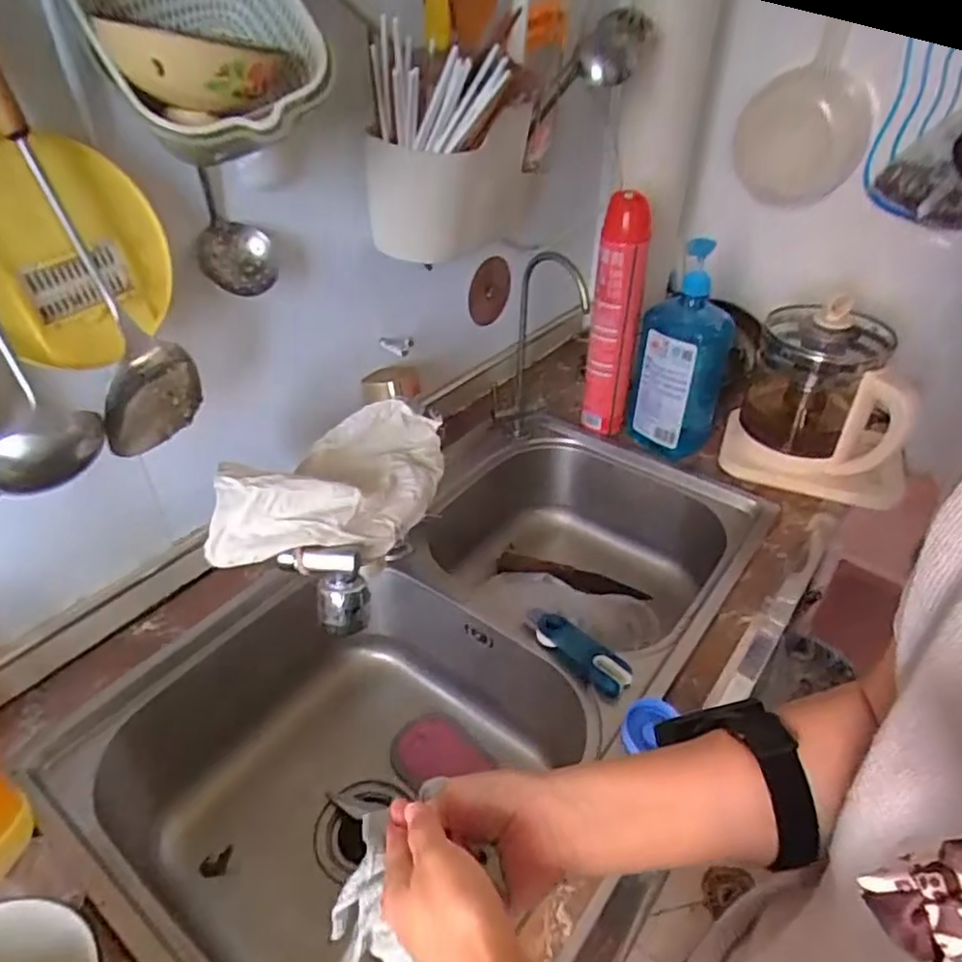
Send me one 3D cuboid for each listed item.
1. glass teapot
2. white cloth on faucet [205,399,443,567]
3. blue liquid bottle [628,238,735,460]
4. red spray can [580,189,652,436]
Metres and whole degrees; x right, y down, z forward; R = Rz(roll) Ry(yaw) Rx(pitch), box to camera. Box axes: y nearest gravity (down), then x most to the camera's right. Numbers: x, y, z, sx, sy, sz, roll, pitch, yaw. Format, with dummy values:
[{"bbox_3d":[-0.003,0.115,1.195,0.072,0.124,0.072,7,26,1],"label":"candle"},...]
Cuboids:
[{"bbox_3d":[0.449,-0.104,0.847,0.210,0.217,0.132,19,41,23],"label":"glass teapot"},{"bbox_3d":[-0.132,0.002,0.638,0.114,0.096,0.250,23,43,27],"label":"white cloth on faucet"},{"bbox_3d":[0.267,-0.168,0.873,0.119,0.285,0.070,15,40,18],"label":"blue liquid bottle"},{"bbox_3d":[0.183,-0.210,0.891,0.064,0.330,0.055,7,38,10],"label":"red spray can"}]

